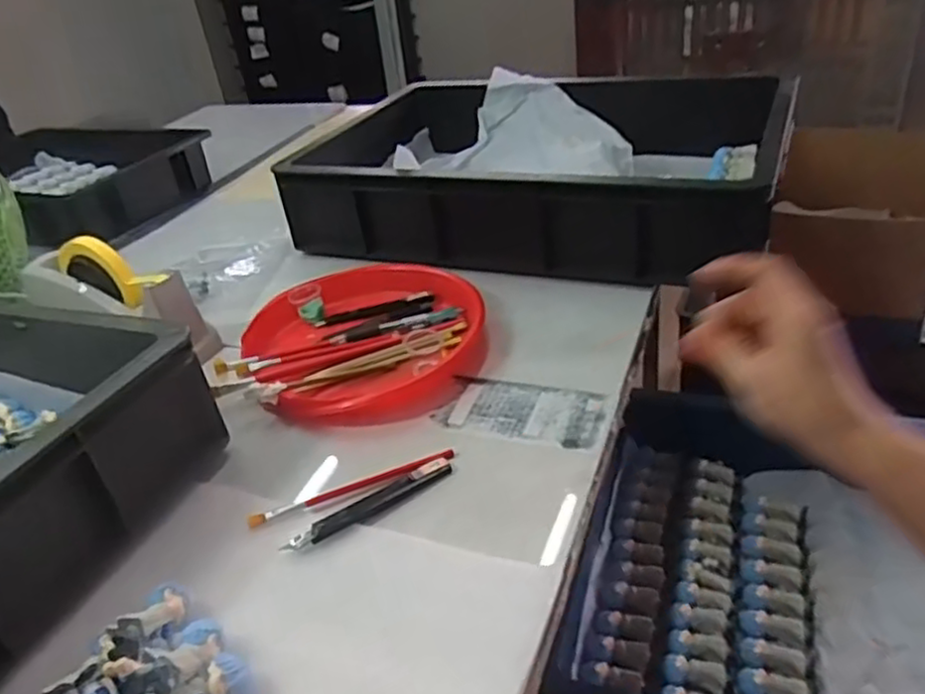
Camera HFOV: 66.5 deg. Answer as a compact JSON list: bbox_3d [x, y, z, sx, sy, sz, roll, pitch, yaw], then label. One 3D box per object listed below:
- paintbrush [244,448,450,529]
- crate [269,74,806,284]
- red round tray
[{"bbox_3d":[-0.086,0.112,0.562,0.167,0.007,0.013,-18,34,-14],"label":"paintbrush"},{"bbox_3d":[0.109,-0.263,0.941,0.577,0.105,0.402,11,40,23],"label":"crate"},{"bbox_3d":[-0.105,-0.006,0.732,0.252,0.043,0.252,-6,33,4],"label":"red round tray"}]

